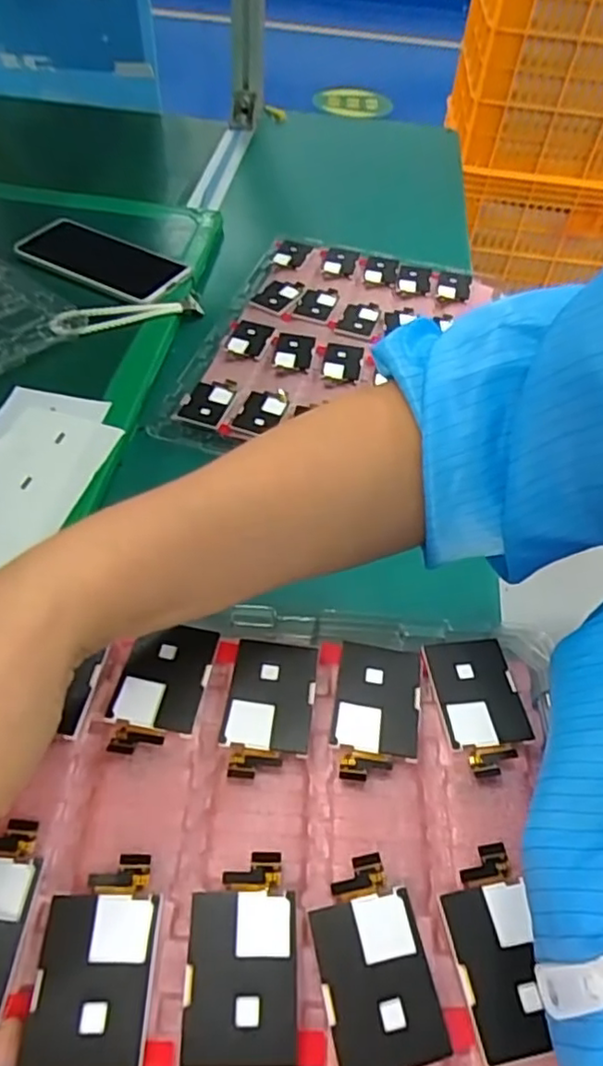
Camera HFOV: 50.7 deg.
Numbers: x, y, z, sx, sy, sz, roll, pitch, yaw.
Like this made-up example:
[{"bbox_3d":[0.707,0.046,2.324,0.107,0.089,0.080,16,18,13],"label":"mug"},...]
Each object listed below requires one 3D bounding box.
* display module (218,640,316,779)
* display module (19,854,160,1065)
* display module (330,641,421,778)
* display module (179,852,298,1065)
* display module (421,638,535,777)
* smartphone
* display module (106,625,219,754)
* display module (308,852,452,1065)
[{"bbox_3d":[-0.013,0.070,0.259,0.035,0.004,0.057,7,51,2],"label":"display module"},{"bbox_3d":[-0.065,0.134,0.202,0.034,0.005,0.057,2,51,-2],"label":"display module"},{"bbox_3d":[0.031,0.072,0.261,0.035,0.004,0.057,9,51,4],"label":"display module"},{"bbox_3d":[-0.019,0.135,0.204,0.034,0.004,0.056,0,51,-4],"label":"display module"},{"bbox_3d":[0.075,0.071,0.266,0.035,0.004,0.056,-5,52,-8],"label":"display module"},{"bbox_3d":[-0.191,-0.266,0.615,0.156,0.013,0.072,25,58,12],"label":"smartphone"},{"bbox_3d":[-0.057,0.063,0.259,0.034,0.005,0.055,11,51,5],"label":"display module"},{"bbox_3d":[0.023,0.137,0.206,0.034,0.004,0.057,-7,52,-10],"label":"display module"}]

